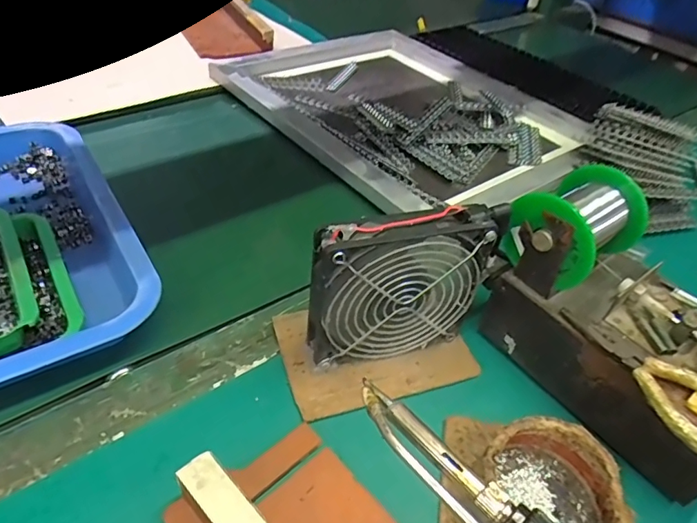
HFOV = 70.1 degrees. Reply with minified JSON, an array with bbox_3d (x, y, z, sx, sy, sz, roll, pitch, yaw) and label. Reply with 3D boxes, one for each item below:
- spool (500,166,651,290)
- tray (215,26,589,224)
[{"bbox_3d":[0.164,-0.029,0.356,0.083,0.059,0.069,-27,52,-32],"label":"spool"},{"bbox_3d":[0.078,-0.220,0.702,0.365,0.031,0.452,-24,51,-31],"label":"tray"}]

